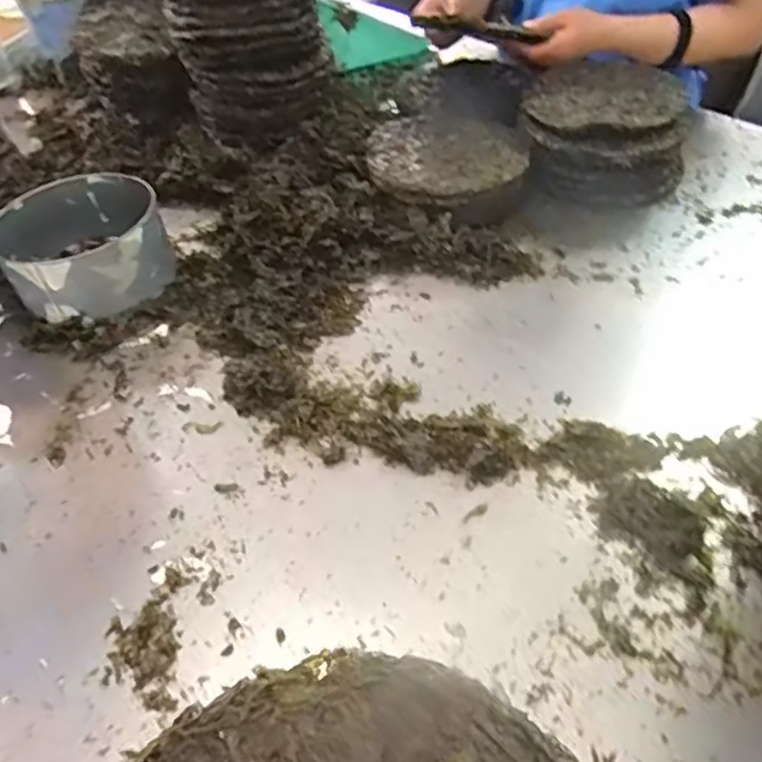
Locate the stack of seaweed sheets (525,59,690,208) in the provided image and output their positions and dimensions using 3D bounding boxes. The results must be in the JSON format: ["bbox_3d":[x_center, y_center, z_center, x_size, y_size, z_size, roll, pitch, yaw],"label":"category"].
[{"bbox_3d":[0.288,-0.316,0.859,0.208,0.097,0.230,14,50,16],"label":"stack of seaweed sheets"}]

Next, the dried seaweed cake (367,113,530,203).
[{"bbox_3d":[0.082,-0.299,0.849,0.193,0.020,0.210,-6,47,0],"label":"dried seaweed cake"}]

